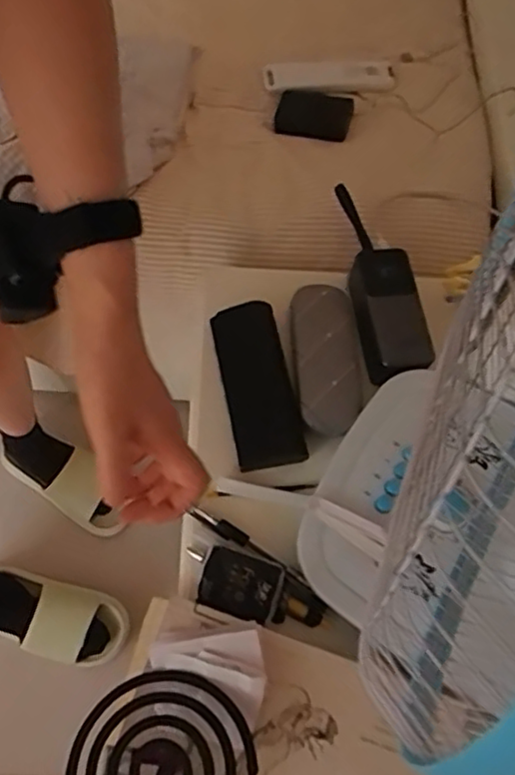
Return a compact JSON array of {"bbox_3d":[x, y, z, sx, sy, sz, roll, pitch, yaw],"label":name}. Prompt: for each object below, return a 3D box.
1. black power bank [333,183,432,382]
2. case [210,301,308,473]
[{"bbox_3d":[0.119,-0.115,0.649,0.062,0.038,0.225,-9,69,-6],"label":"black power bank"},{"bbox_3d":[-0.001,-0.003,0.617,0.064,0.020,0.165,-11,69,-7],"label":"case"}]

